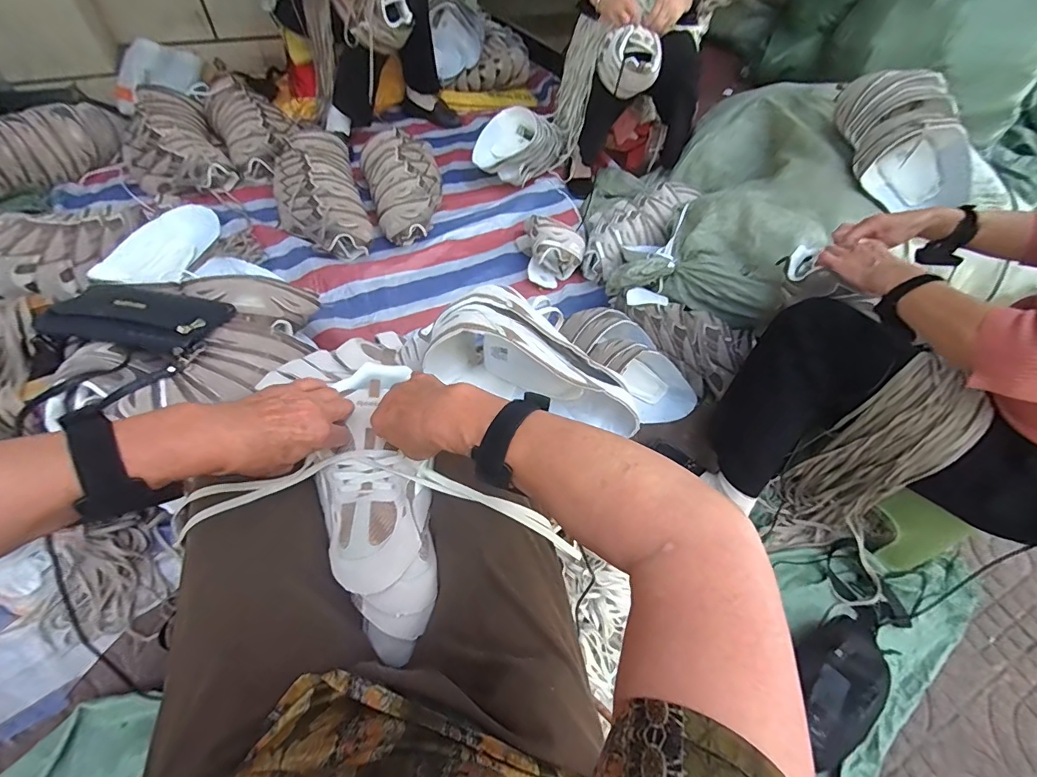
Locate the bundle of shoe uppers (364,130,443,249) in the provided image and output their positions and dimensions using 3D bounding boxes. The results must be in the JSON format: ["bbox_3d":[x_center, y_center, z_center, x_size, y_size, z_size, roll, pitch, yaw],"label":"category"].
[{"bbox_3d":[-0.336,-0.600,1.309,0.221,0.146,0.367,-10,57,-11],"label":"bundle of shoe uppers"}]

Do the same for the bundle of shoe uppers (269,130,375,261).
[{"bbox_3d":[-0.574,-0.551,1.265,0.231,0.149,0.431,-17,59,-16],"label":"bundle of shoe uppers"}]

